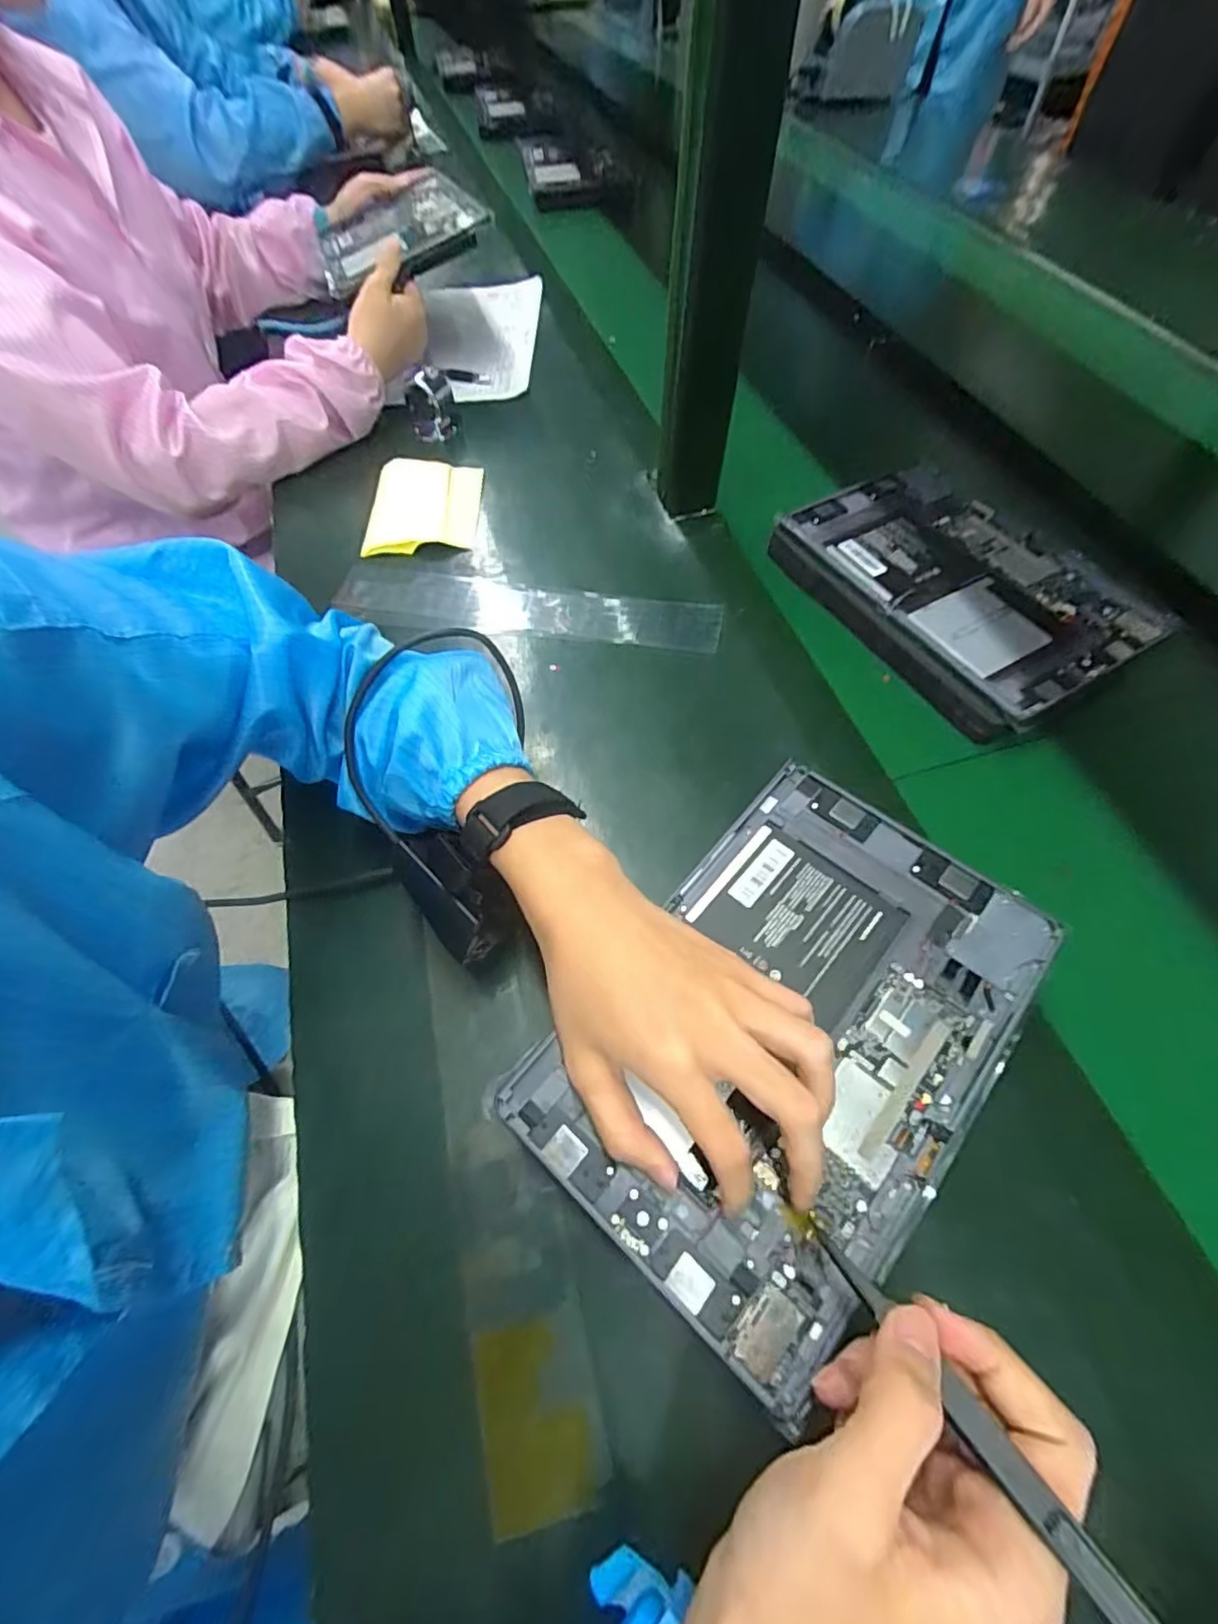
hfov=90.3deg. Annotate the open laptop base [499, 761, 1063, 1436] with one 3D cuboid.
[{"bbox_3d":[0.091,0.101,0.300,0.165,0.016,0.255,38,69,17],"label":"open laptop base"}]

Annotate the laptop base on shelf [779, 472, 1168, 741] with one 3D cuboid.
[{"bbox_3d":[0.271,-0.183,0.475,0.194,0.024,0.248,-29,67,-14],"label":"laptop base on shelf"}]

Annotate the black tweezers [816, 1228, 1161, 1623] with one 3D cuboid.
[{"bbox_3d":[0.106,0.181,0.187,0.009,0.007,0.111,-30,28,-15],"label":"black tweezers"}]

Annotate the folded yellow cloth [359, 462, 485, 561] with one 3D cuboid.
[{"bbox_3d":[-0.172,-0.286,0.564,0.096,0.008,0.126,-2,63,-2],"label":"folded yellow cloth"}]

